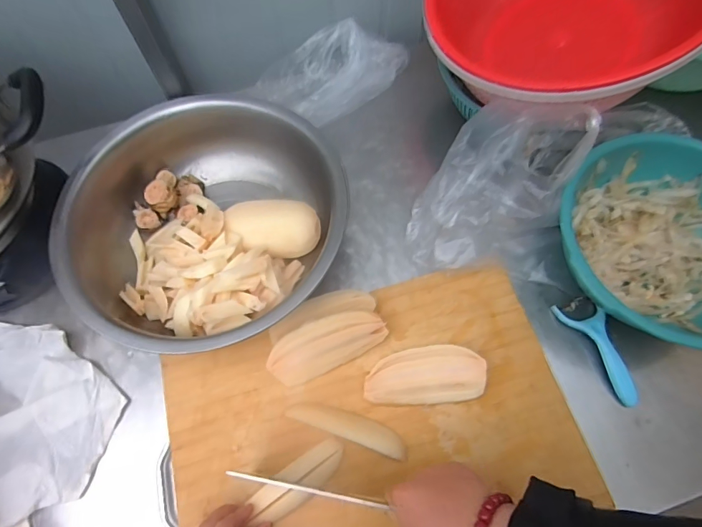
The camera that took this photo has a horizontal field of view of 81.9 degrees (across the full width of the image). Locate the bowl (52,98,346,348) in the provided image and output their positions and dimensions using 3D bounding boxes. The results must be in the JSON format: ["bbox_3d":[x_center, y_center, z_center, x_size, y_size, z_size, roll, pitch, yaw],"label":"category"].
[{"bbox_3d":[-0.189,-0.058,0.553,0.360,0.110,0.345,0,66,1],"label":"bowl"}]

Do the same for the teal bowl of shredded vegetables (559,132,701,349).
[{"bbox_3d":[0.396,-0.030,0.514,0.272,0.101,0.267,0,66,1],"label":"teal bowl of shredded vegetables"}]

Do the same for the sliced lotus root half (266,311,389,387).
[{"bbox_3d":[-0.030,0.097,0.499,0.144,0.019,0.069,-27,109,-8],"label":"sliced lotus root half"}]

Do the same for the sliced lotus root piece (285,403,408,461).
[{"bbox_3d":[-0.003,0.192,0.479,0.145,0.032,0.027,18,68,8],"label":"sliced lotus root piece"}]

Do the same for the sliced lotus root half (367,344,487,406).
[{"bbox_3d":[0.090,0.138,0.499,0.143,0.028,0.066,-5,66,-2],"label":"sliced lotus root half"}]

